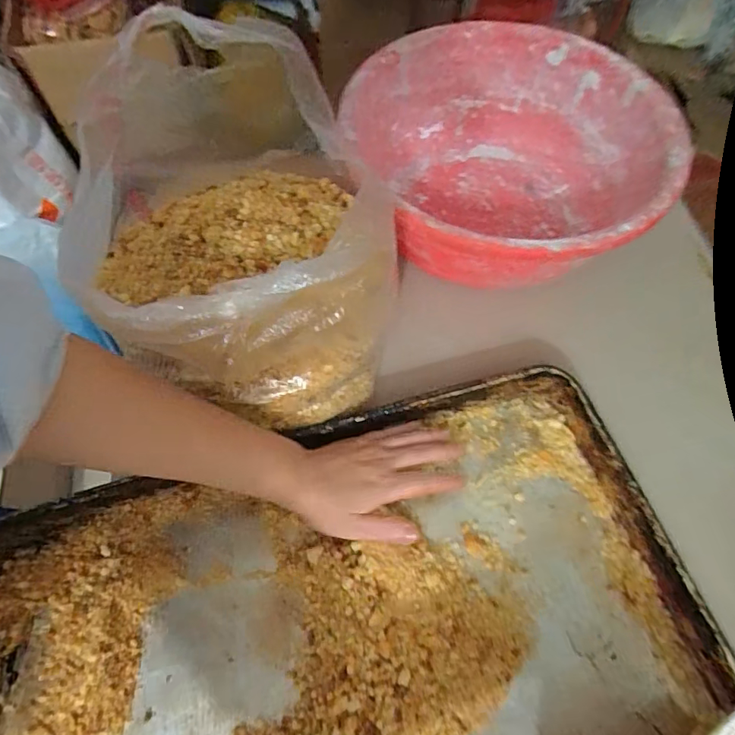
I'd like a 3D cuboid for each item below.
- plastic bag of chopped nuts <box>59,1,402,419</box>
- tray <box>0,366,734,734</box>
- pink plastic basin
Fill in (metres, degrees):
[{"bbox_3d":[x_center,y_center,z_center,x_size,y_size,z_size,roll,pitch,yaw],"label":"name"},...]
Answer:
[{"bbox_3d":[-0.120,-0.121,0.427,0.236,0.208,0.297,-13,64,-8],"label":"plastic bag of chopped nuts"},{"bbox_3d":[-0.019,0.244,0.390,0.593,0.045,0.389,-14,64,-8],"label":"tray"},{"bbox_3d":[0.176,-0.250,0.598,0.346,0.146,0.365,0,63,-1],"label":"pink plastic basin"}]

